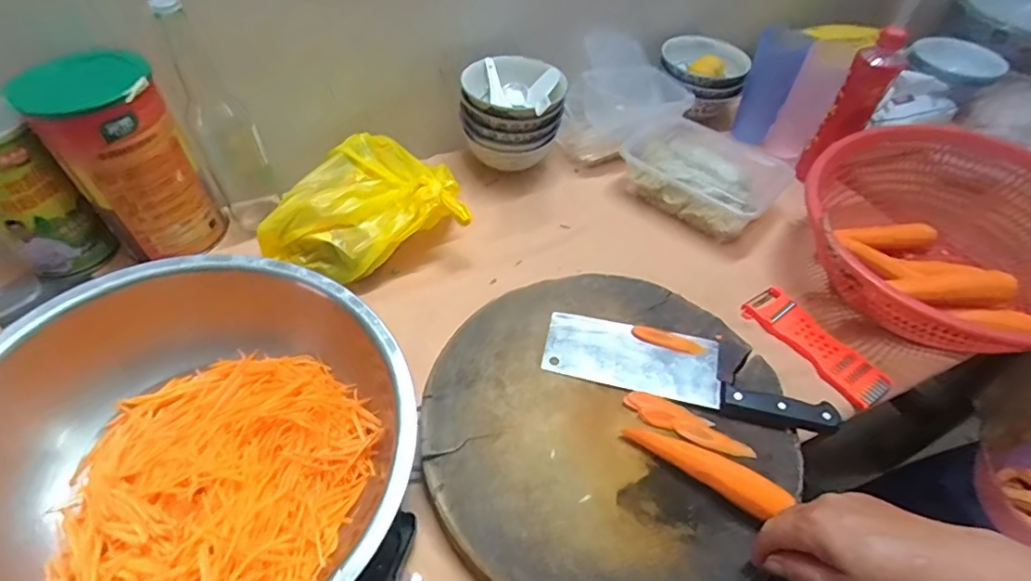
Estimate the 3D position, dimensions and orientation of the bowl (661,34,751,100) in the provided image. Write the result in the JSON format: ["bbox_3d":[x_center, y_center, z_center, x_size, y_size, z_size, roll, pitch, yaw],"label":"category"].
[{"bbox_3d":[0.317,-0.380,0.897,0.147,0.058,0.128,23,52,16],"label":"bowl"}]

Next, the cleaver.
[{"bbox_3d":[0.175,0.081,0.555,0.284,0.026,0.074,13,50,9],"label":"cleaver"}]

